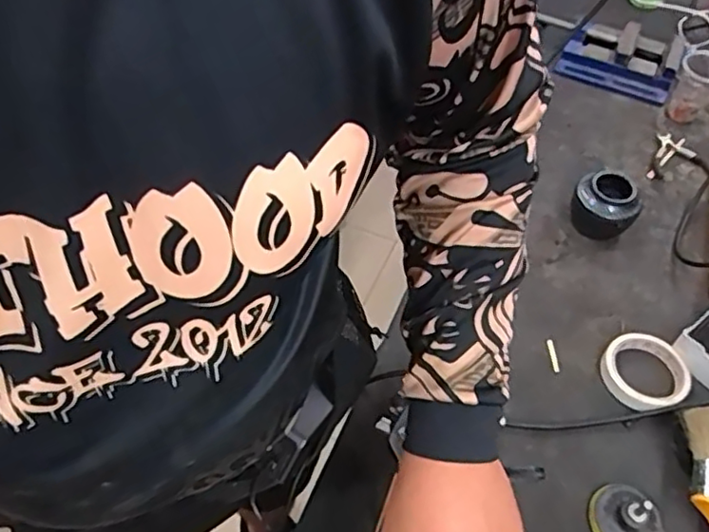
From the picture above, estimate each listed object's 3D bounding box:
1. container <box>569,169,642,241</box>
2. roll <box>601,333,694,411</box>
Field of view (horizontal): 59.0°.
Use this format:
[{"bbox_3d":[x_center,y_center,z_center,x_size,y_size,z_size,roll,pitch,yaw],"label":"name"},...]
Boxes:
[{"bbox_3d":[0.338,-0.081,0.850,0.086,0.069,0.071,26,57,17],"label":"container"},{"bbox_3d":[0.333,0.122,0.722,0.089,0.017,0.092,1,54,-1],"label":"roll"}]

